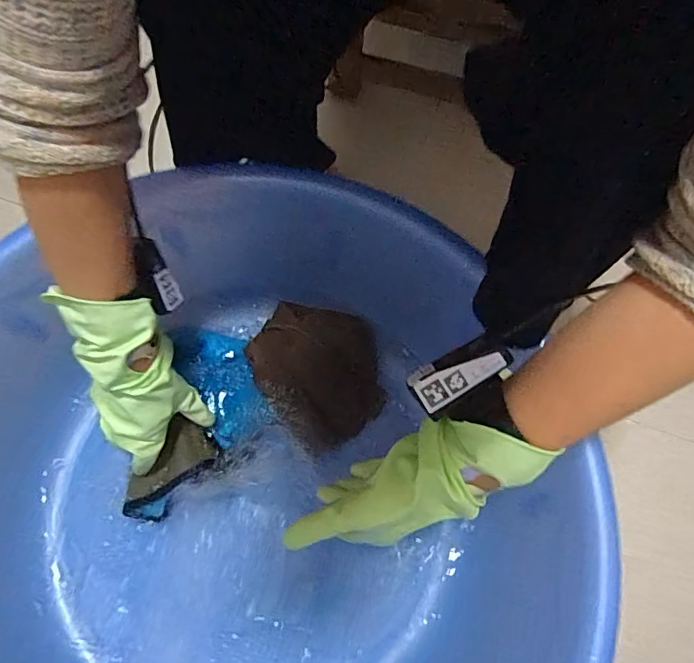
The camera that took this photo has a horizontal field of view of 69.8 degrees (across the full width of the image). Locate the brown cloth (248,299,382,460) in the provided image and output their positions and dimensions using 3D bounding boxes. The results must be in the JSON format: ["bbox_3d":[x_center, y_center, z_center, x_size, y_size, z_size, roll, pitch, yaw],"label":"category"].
[{"bbox_3d":[-0.031,0.042,0.592,0.141,0.024,0.167,-39,77,-12],"label":"brown cloth"}]

